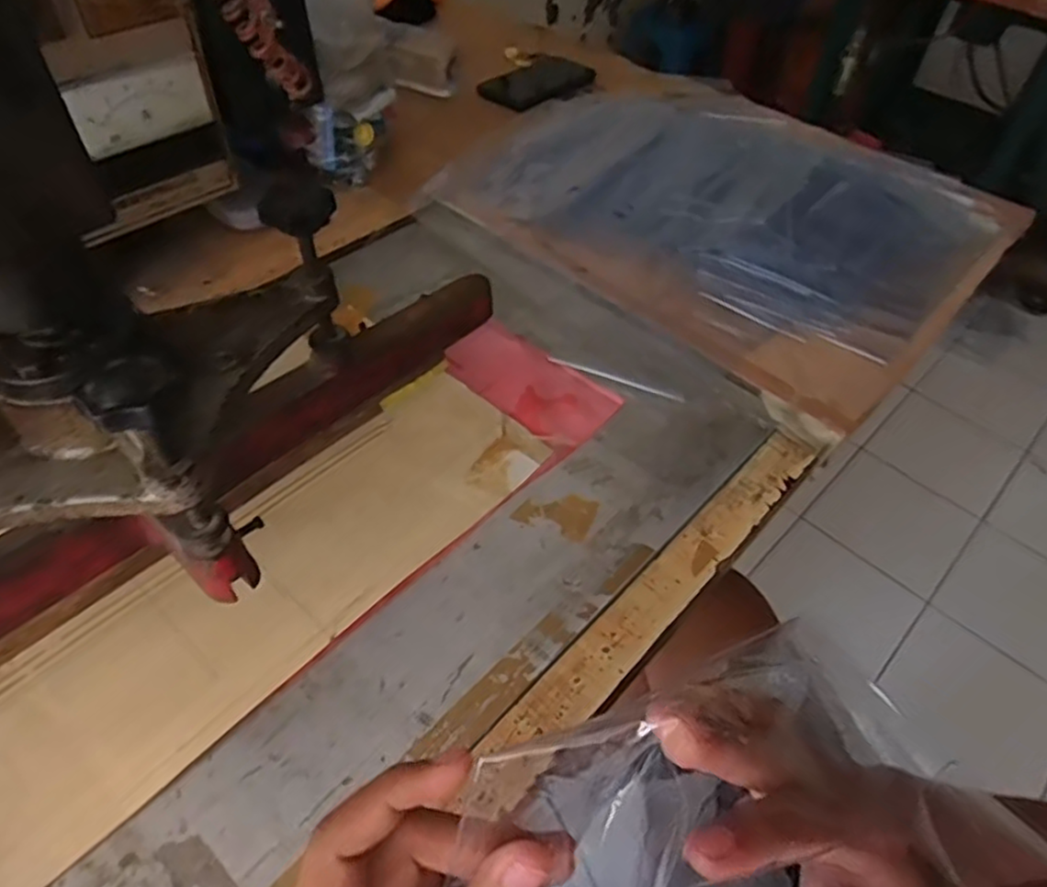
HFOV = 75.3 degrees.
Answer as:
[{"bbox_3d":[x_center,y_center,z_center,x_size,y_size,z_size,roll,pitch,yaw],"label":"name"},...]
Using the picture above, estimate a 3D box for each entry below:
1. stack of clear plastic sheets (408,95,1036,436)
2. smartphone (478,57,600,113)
[{"bbox_3d":[0.210,-0.252,0.700,0.465,0.023,0.439,34,57,23],"label":"stack of clear plastic sheets"},{"bbox_3d":[0.022,-0.473,0.876,0.158,0.012,0.078,-35,60,-28],"label":"smartphone"}]

